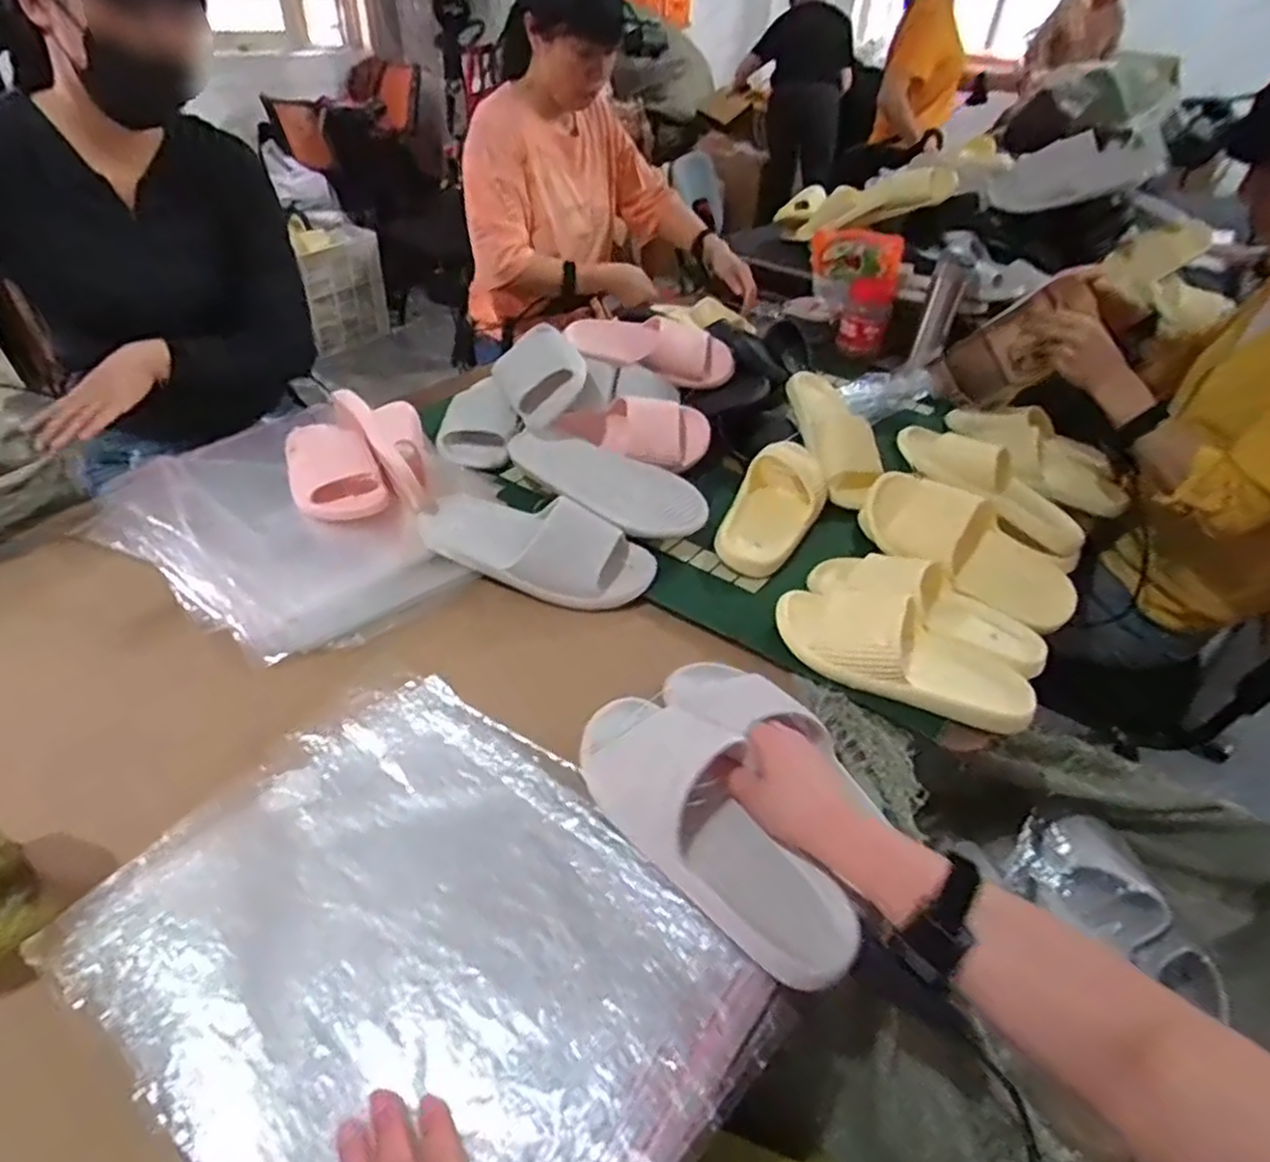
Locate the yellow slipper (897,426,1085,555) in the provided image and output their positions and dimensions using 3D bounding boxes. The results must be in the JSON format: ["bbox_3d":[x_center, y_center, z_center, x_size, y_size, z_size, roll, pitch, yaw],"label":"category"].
[{"bbox_3d":[0.459,-0.118,0.905,0.261,0.066,0.094,36,46,6],"label":"yellow slipper"}]

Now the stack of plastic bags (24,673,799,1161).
[{"bbox_3d":[-0.138,0.257,0.500,0.419,0.026,0.327,27,45,25],"label":"stack of plastic bags"}]

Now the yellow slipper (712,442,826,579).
[{"bbox_3d":[0.178,-0.097,0.897,0.106,0.082,0.228,17,42,15],"label":"yellow slipper"}]

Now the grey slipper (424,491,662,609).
[{"bbox_3d":[-0.118,-0.044,0.817,0.281,0.056,0.107,12,41,9],"label":"grey slipper"}]

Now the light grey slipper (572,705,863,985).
[{"bbox_3d":[0.059,0.187,0.556,0.110,0.064,0.264,-27,59,-32],"label":"light grey slipper"}]

